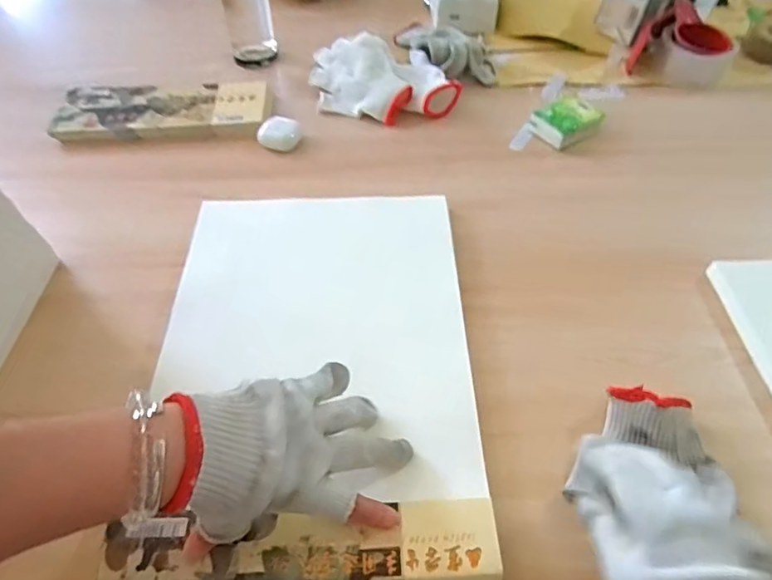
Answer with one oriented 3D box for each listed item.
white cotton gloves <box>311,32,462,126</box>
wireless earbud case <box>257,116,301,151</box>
[{"bbox_3d":[-0.010,-0.293,0.735,0.172,0.052,0.178,-14,52,-11],"label":"white cotton gloves"},{"bbox_3d":[-0.132,-0.193,0.676,0.043,0.025,0.046,18,53,15],"label":"wireless earbud case"}]

